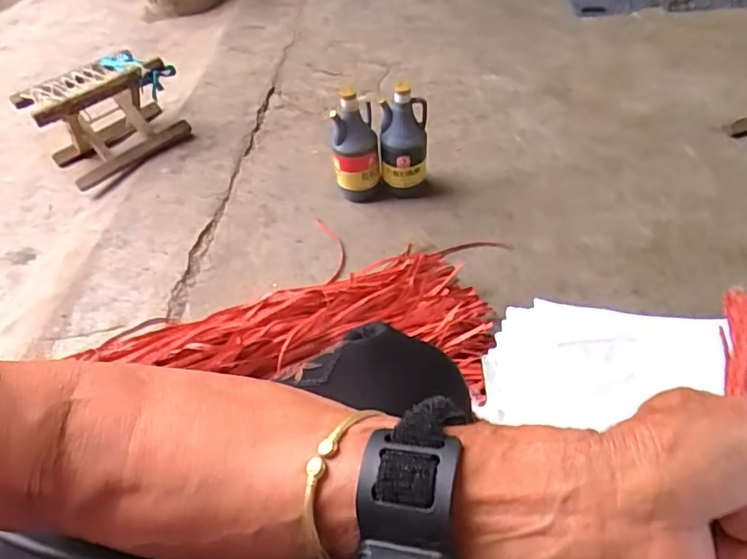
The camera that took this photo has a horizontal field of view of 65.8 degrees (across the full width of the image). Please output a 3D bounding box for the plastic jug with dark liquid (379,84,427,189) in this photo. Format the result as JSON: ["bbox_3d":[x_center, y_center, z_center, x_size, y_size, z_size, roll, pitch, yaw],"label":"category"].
[{"bbox_3d":[0.055,-0.248,1.063,0.083,0.205,0.075,0,45,3],"label":"plastic jug with dark liquid"}]

